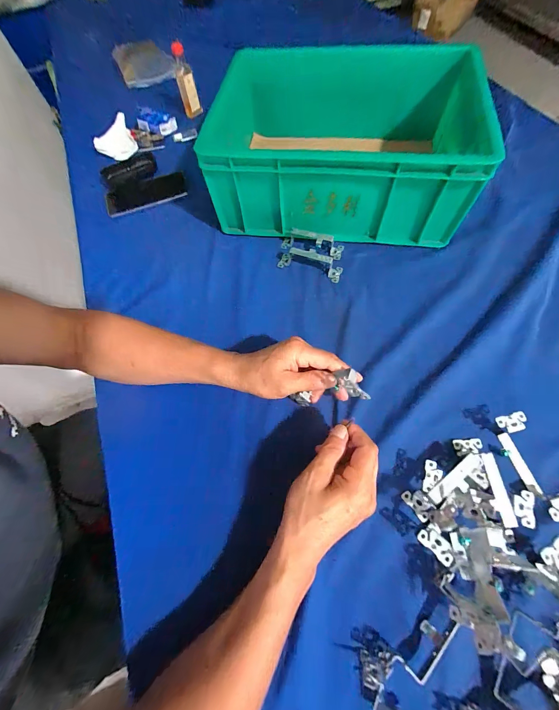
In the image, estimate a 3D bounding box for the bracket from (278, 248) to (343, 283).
[{"bbox_3d":[0.049,-0.153,0.465,0.107,0.038,0.024,19,67,11],"label":"bracket"}]

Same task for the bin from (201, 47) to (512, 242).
[{"bbox_3d":[0.105,-0.362,0.490,0.405,0.143,0.317,5,65,5],"label":"bin"}]

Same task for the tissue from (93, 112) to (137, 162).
[{"bbox_3d":[-0.357,-0.465,0.612,0.079,0.036,0.093,-22,65,-6],"label":"tissue"}]

